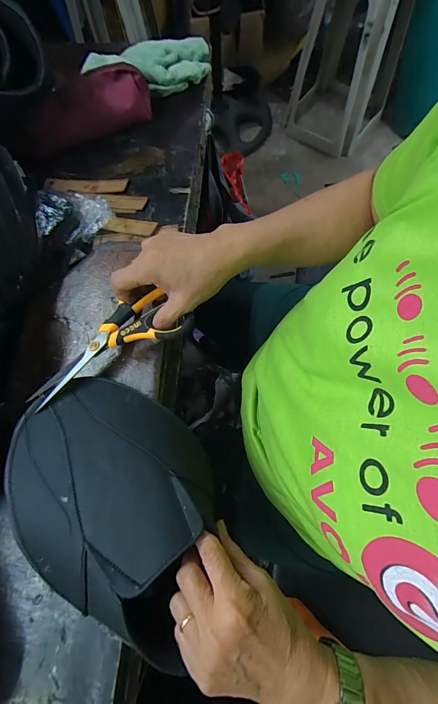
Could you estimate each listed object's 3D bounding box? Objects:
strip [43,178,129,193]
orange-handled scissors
[{"bbox_3d":[-0.203,-0.254,0.487,0.127,0.005,0.024,1,82,6],"label":"strip"},{"bbox_3d":[-0.119,-0.007,0.338,0.175,0.017,0.071,-34,73,-6],"label":"orange-handled scissors"}]

